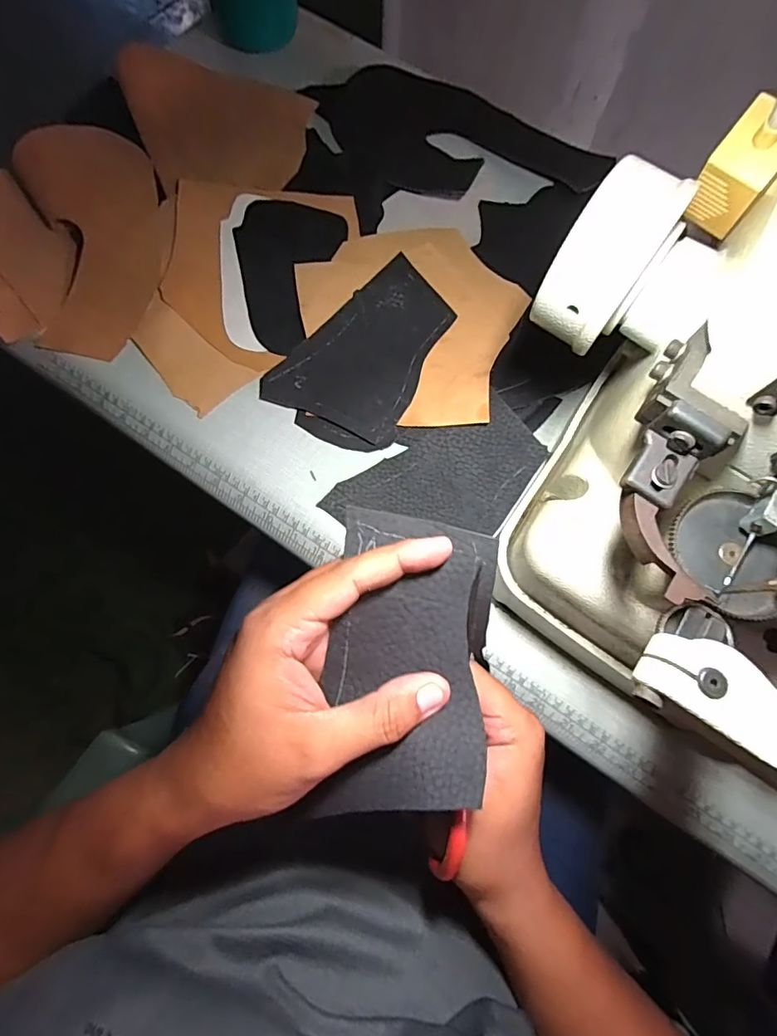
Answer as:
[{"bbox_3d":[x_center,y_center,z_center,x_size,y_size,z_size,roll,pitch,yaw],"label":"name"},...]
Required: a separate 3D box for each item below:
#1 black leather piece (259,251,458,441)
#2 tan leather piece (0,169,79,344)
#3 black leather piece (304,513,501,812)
[{"bbox_3d":[-0.012,-0.131,0.413,0.161,0.008,0.101,-44,84,-7],"label":"black leather piece"},{"bbox_3d":[-0.325,-0.235,0.437,0.088,0.026,0.160,-20,75,-8],"label":"tan leather piece"},{"bbox_3d":[0.010,0.075,0.247,0.081,0.026,0.146,9,80,3],"label":"black leather piece"}]

